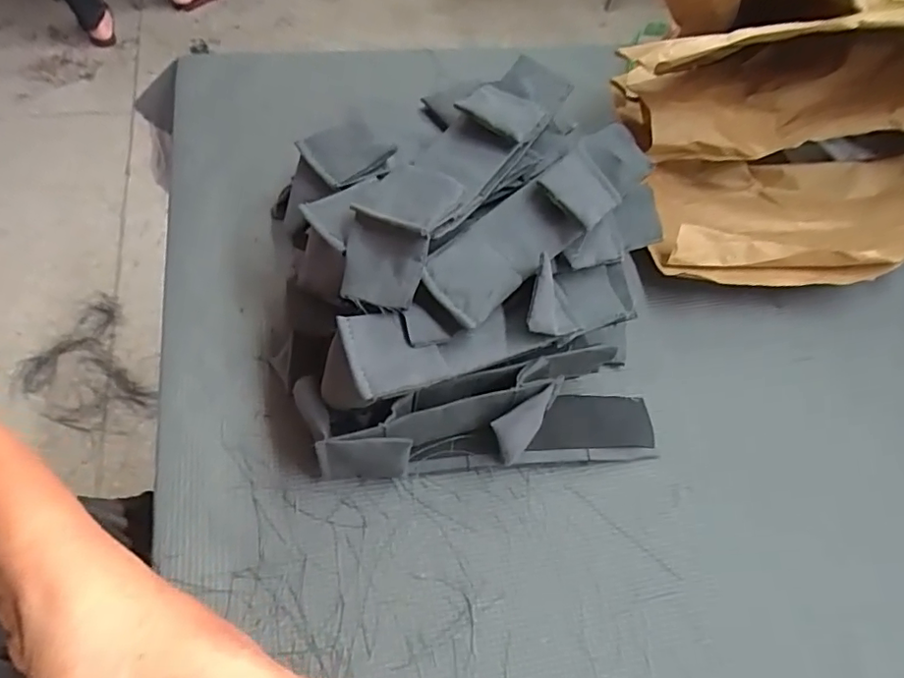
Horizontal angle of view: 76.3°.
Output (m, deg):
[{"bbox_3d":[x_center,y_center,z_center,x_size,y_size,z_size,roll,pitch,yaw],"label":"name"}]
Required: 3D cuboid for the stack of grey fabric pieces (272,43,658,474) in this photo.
[{"bbox_3d":[0.020,-0.040,0.369,0.248,0.139,0.213,-4,56,-10],"label":"stack of grey fabric pieces"}]

